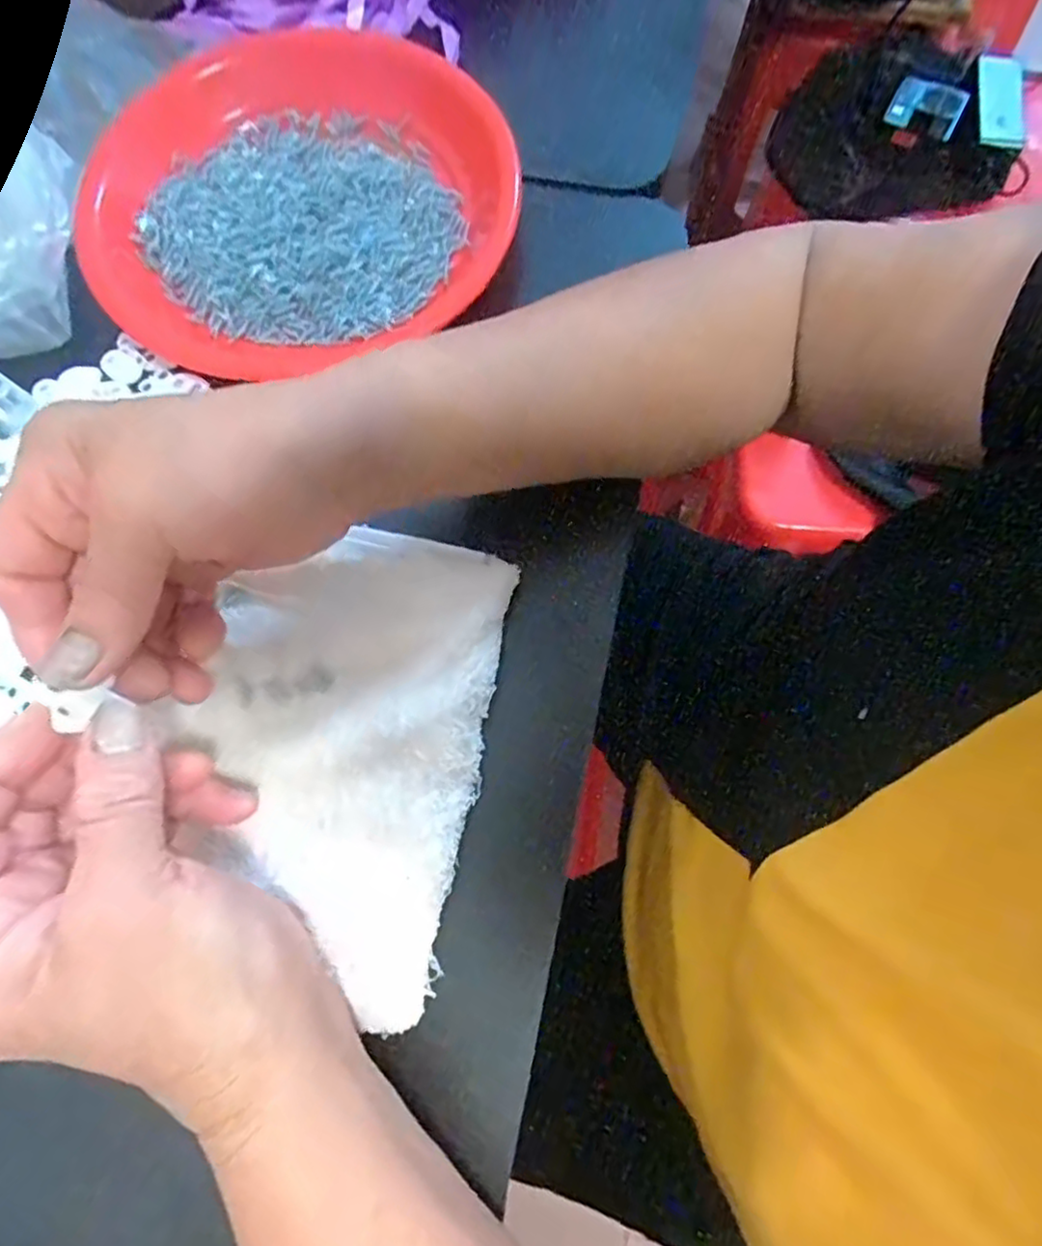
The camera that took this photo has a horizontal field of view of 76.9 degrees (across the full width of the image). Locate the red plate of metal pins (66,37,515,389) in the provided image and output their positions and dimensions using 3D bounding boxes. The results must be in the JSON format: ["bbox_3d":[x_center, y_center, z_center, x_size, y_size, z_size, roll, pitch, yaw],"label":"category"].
[{"bbox_3d":[-0.123,-0.237,0.357,0.225,0.026,0.206,0,73,1],"label":"red plate of metal pins"}]

